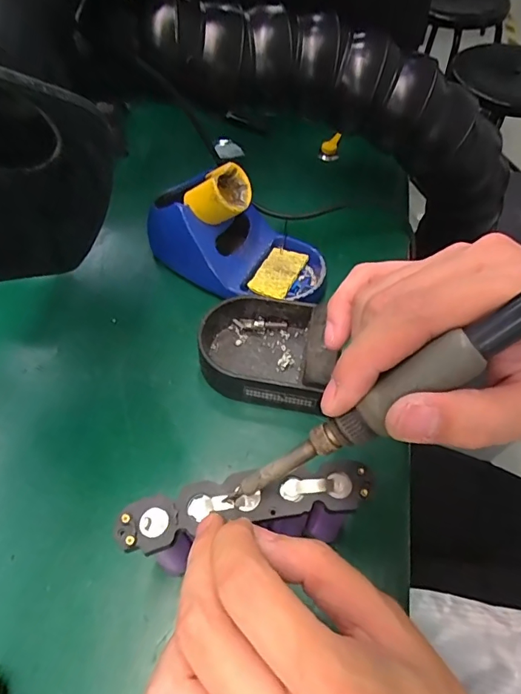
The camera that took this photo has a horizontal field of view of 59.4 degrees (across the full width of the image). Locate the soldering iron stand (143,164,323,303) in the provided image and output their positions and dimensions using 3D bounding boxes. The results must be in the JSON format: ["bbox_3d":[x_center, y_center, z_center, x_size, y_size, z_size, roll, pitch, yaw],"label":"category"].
[{"bbox_3d":[-0.018,-0.094,0.366,0.154,0.087,0.077,27,59,17],"label":"soldering iron stand"}]

